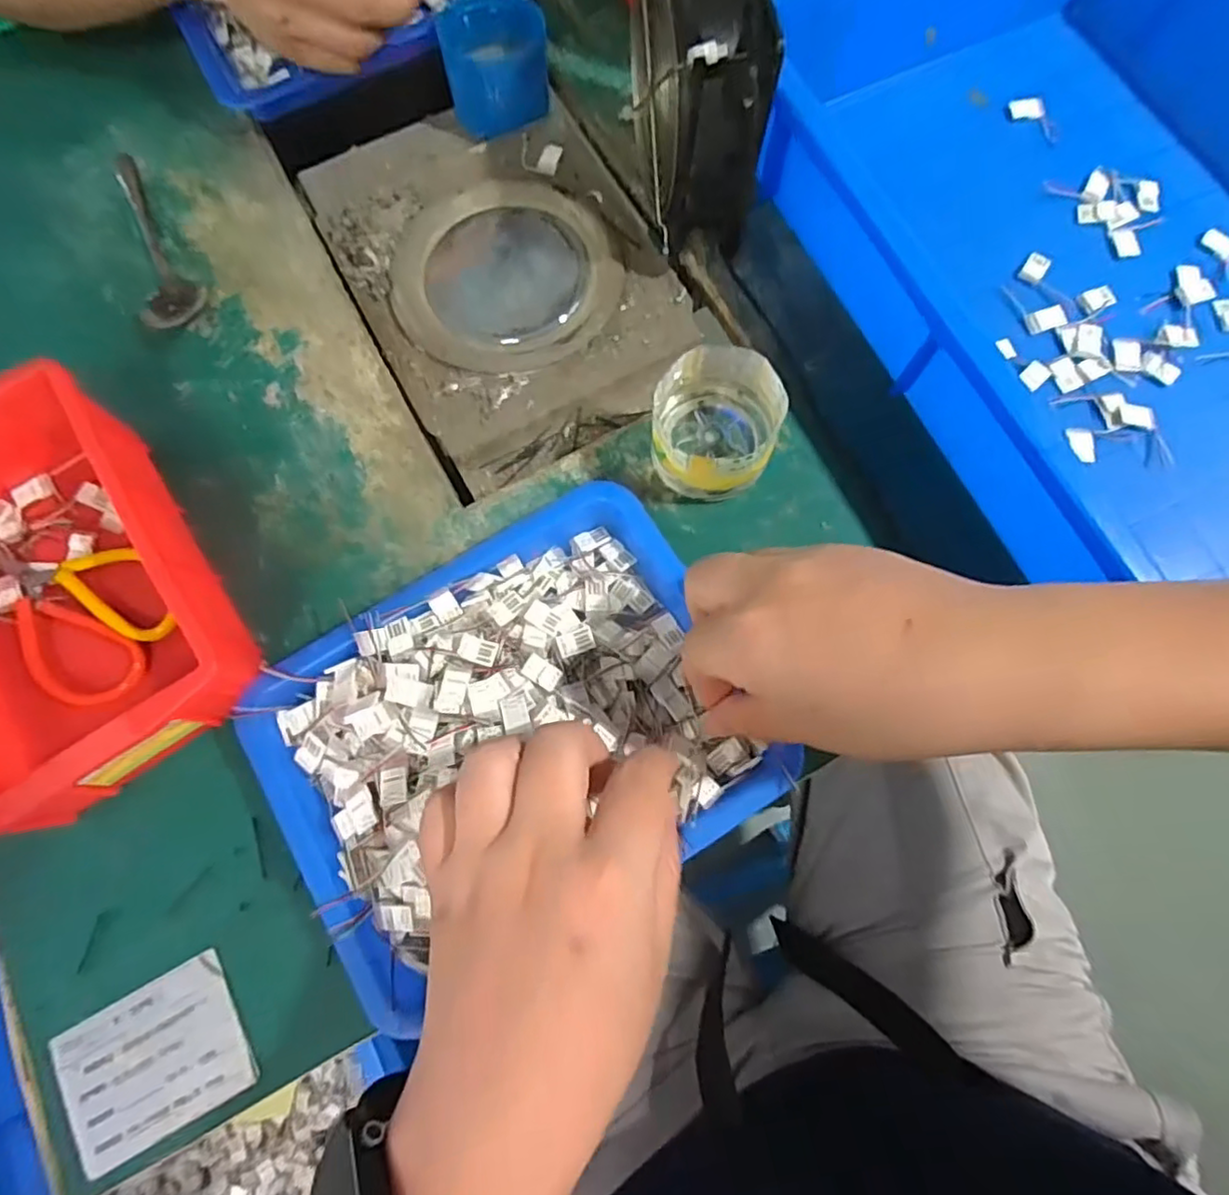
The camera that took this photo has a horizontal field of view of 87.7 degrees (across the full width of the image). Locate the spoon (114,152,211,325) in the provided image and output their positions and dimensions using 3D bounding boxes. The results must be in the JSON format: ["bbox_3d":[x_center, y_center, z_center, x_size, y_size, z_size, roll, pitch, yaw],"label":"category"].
[{"bbox_3d":[-0.279,-0.221,0.391,0.033,0.010,0.141,-21,76,-3],"label":"spoon"}]

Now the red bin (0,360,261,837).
[{"bbox_3d":[-0.260,0.001,0.299,0.121,0.066,0.184,-34,77,-7],"label":"red bin"}]

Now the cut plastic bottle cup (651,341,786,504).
[{"bbox_3d":[0.053,-0.086,0.328,0.064,0.048,0.068,0,76,2],"label":"cut plastic bottle cup"}]

